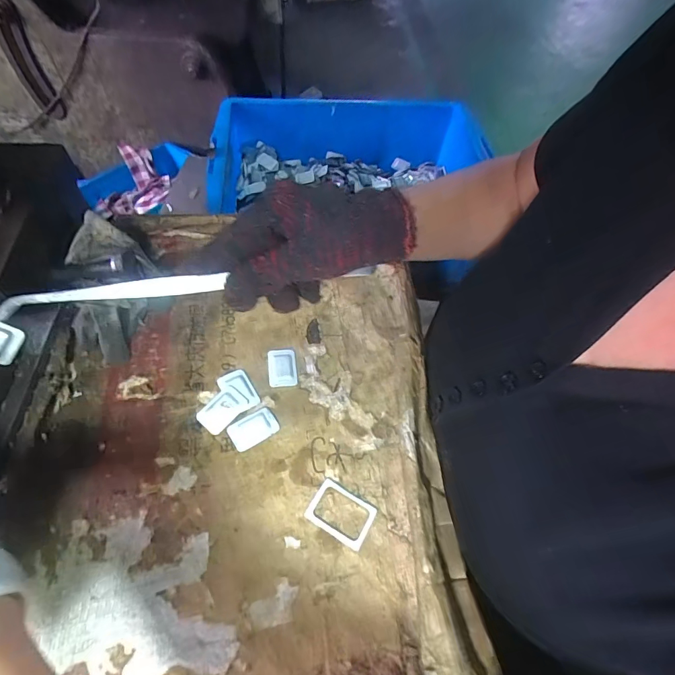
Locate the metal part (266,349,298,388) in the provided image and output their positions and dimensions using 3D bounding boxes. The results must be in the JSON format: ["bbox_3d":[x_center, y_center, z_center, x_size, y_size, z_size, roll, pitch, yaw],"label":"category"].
[{"bbox_3d":[-0.053,0.028,0.386,0.027,0.004,0.039,-4,57,-8],"label":"metal part"}]

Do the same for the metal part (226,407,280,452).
[{"bbox_3d":[-0.072,0.078,0.348,0.041,0.004,0.026,-28,63,-21],"label":"metal part"}]

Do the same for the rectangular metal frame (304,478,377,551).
[{"bbox_3d":[0.003,0.138,0.319,0.049,0.004,0.036,28,59,13],"label":"rectangular metal frame"}]

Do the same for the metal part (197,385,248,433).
[{"bbox_3d":[-0.100,0.062,0.353,0.026,0.006,0.041,38,61,18],"label":"metal part"}]

